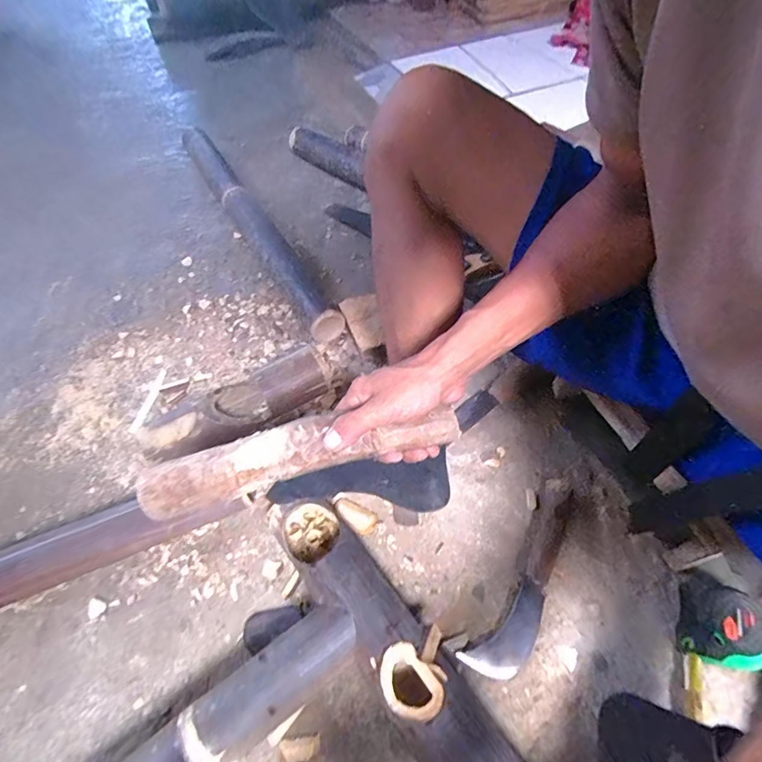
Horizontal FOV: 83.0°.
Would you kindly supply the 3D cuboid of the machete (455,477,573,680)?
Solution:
[{"bbox_3d":[0.181,0.227,0.513,0.059,0.021,0.247,28,60,21],"label":"machete"}]

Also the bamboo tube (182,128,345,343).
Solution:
[{"bbox_3d":[-0.269,-0.331,0.892,0.075,0.075,0.768,-29,58,-18],"label":"bamboo tube"}]

